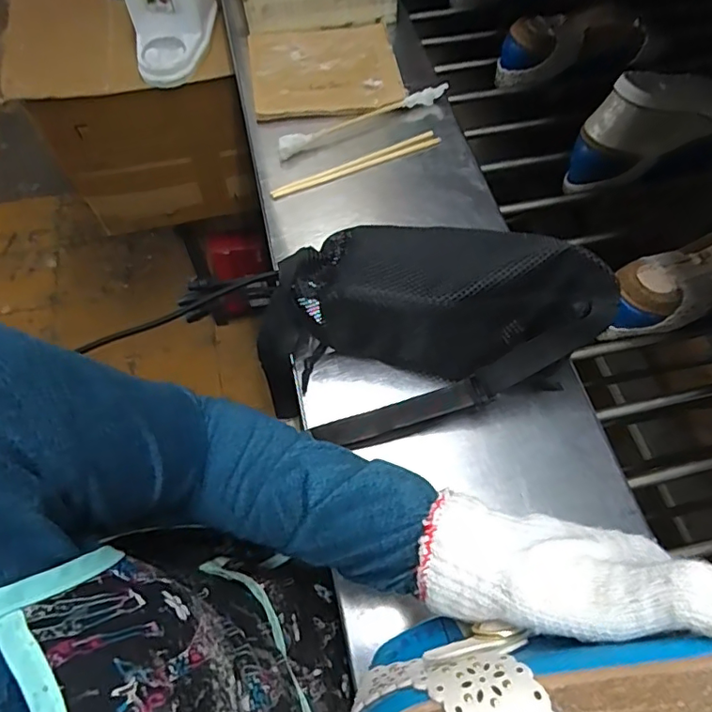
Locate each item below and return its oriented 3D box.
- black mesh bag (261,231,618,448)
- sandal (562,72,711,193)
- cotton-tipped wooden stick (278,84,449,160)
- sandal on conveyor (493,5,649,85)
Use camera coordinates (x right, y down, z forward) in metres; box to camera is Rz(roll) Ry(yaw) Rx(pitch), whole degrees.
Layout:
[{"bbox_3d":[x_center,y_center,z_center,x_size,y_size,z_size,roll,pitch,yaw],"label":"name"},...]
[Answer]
[{"bbox_3d":[0.048,-0.038,0.435,0.256,0.099,0.176,-15,63,-7],"label":"black mesh bag"},{"bbox_3d":[0.368,-0.255,0.600,0.250,0.107,0.078,-13,62,-6],"label":"sandal"},{"bbox_3d":[0.010,-0.264,0.599,0.215,0.022,0.018,-29,65,-14],"label":"cotton-tipped wooden stick"},{"bbox_3d":[0.276,-0.396,0.693,0.179,0.063,0.075,-12,62,-5],"label":"sandal on conveyor"}]

